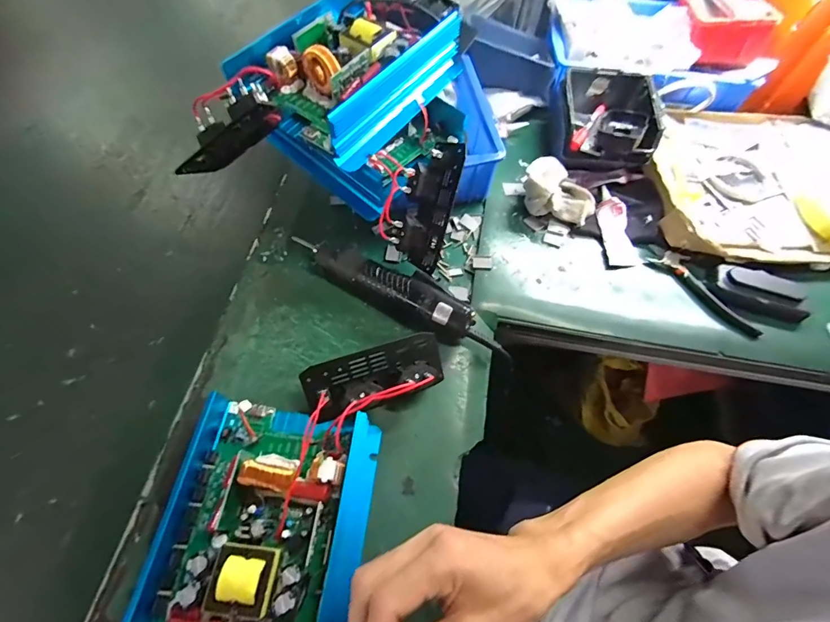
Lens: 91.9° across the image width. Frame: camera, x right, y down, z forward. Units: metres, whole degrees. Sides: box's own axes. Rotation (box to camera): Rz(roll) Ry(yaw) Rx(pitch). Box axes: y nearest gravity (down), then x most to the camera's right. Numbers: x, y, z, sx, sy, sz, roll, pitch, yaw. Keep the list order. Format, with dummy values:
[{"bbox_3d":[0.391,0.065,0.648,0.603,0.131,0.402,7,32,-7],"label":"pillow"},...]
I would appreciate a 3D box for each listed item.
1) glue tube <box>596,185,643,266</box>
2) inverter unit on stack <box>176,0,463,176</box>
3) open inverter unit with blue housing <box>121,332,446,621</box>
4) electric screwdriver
[{"bbox_3d":[0.272,-0.118,0.541,0.041,0.022,0.124,-2,62,-3],"label":"glue tube"},{"bbox_3d":[-0.087,-0.257,0.441,0.182,0.076,0.330,29,64,13],"label":"inverter unit on stack"},{"bbox_3d":[-0.105,0.164,0.344,0.200,0.058,0.350,11,62,4],"label":"open inverter unit with blue housing"},{"bbox_3d":[-0.021,-0.021,0.465,0.285,0.040,0.051,31,65,14],"label":"electric screwdriver"}]

